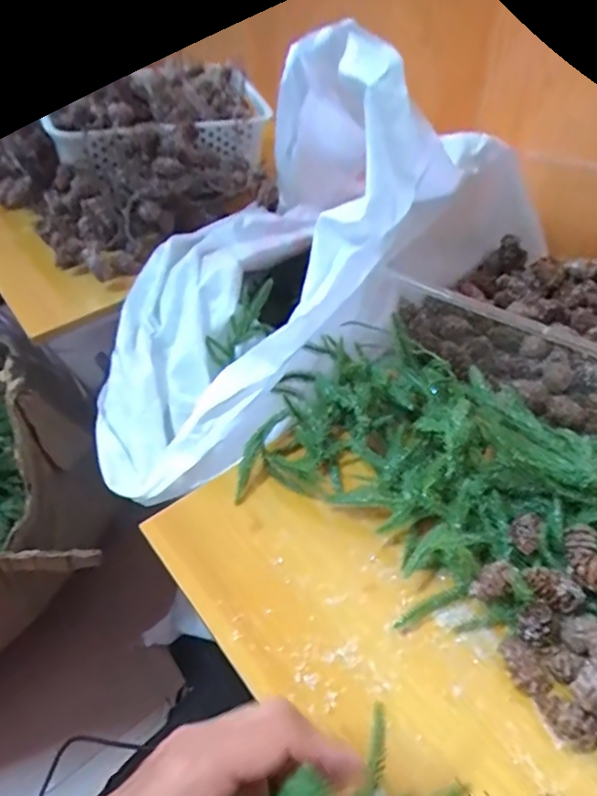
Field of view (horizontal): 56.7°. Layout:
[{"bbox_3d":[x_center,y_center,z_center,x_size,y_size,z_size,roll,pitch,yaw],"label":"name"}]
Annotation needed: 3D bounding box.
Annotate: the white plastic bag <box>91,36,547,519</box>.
[{"bbox_3d":[-0.016,-0.185,0.583,0.534,0.311,0.289,-33,53,-25],"label":"white plastic bag"}]

